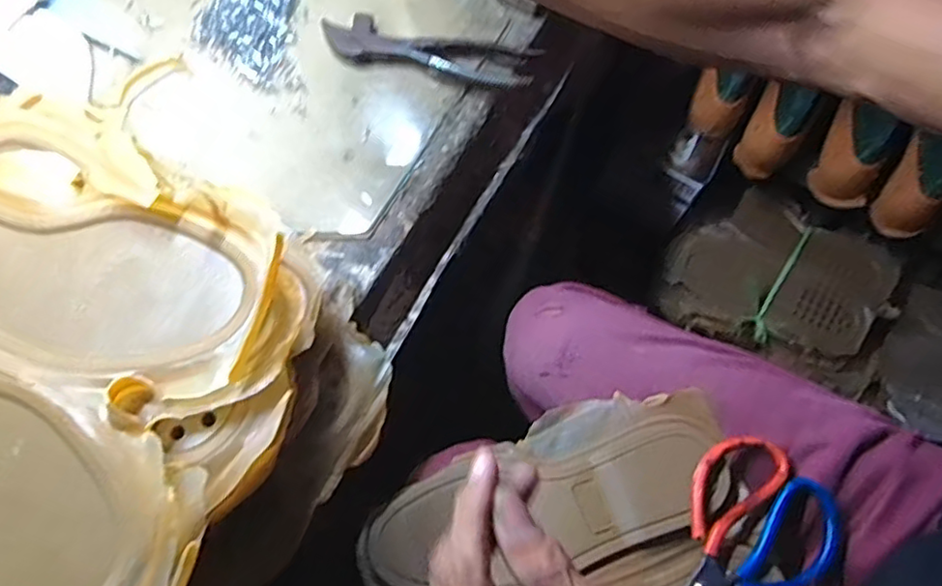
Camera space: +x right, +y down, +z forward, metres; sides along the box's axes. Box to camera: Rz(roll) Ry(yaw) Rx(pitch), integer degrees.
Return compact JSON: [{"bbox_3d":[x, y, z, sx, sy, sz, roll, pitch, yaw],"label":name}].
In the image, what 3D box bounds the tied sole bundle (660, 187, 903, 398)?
[{"bbox_3d":[0.484,-0.024,0.986,0.339,0.085,0.244,26,73,6],"label":"tied sole bundle"}]

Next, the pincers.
[{"bbox_3d":[-0.038,-0.210,0.547,0.185,0.017,0.041,15,72,3],"label":"pincers"}]

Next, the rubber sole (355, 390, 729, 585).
[{"bbox_3d":[0.057,0.151,0.475,0.285,0.017,0.112,-18,59,-8],"label":"rubber sole"}]

